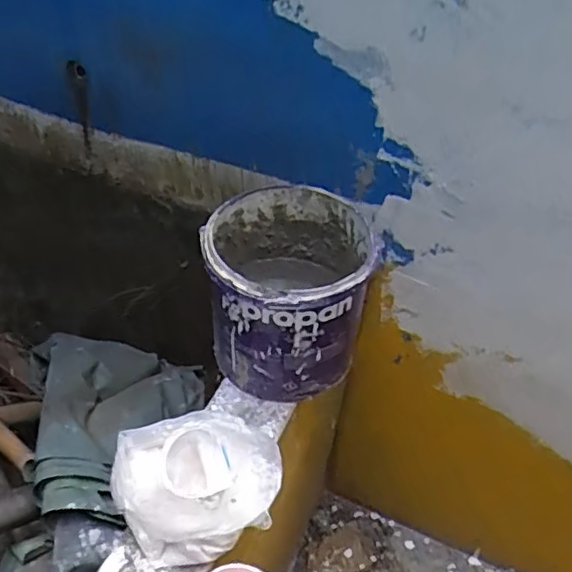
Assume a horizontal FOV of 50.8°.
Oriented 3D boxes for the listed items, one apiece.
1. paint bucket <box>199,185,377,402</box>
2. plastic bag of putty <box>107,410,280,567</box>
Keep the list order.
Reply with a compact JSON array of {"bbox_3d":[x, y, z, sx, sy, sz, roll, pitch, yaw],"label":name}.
[{"bbox_3d":[0.000,0.010,0.703,0.178,0.180,0.184,3,45,-3],"label":"paint bucket"},{"bbox_3d":[-0.087,0.184,0.595,0.154,0.082,0.137,-18,49,-22],"label":"plastic bag of putty"}]

